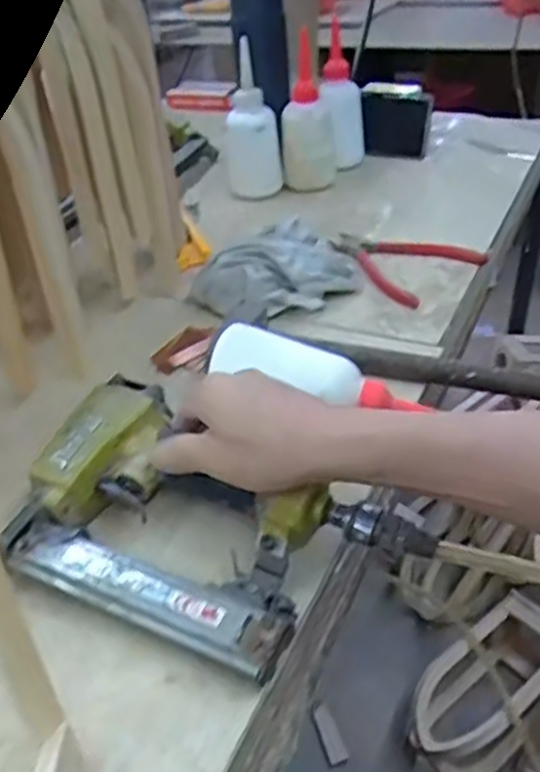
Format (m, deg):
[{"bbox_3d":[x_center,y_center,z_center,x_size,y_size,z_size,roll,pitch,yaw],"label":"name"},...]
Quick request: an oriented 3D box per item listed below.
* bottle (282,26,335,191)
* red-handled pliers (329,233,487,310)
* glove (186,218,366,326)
[{"bbox_3d":[0.041,-0.325,0.878,0.056,0.161,0.063,-8,36,-5],"label":"bottle"},{"bbox_3d":[0.115,-0.125,0.715,0.112,0.016,0.139,-32,44,-32],"label":"red-handled pliers"},{"bbox_3d":[0.016,-0.106,0.670,0.151,0.049,0.091,-27,42,-28],"label":"glove"}]

